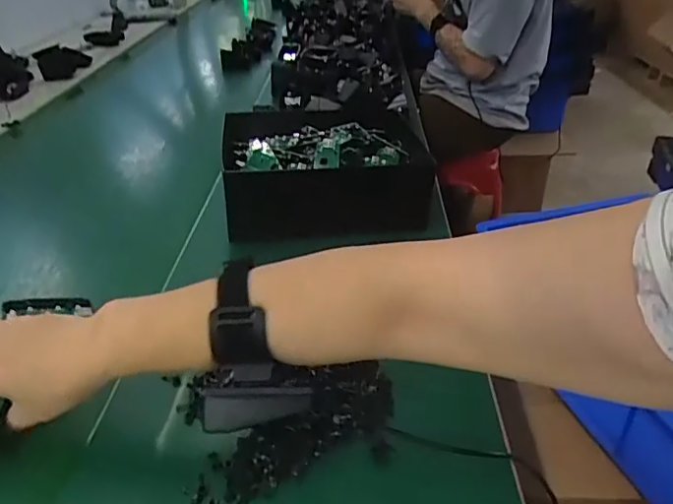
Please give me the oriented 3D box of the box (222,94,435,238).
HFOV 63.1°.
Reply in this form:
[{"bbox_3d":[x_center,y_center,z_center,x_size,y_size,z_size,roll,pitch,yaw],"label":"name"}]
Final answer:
[{"bbox_3d":[-0.012,-0.104,0.690,0.243,0.088,0.202,-3,32,-3],"label":"box"}]

